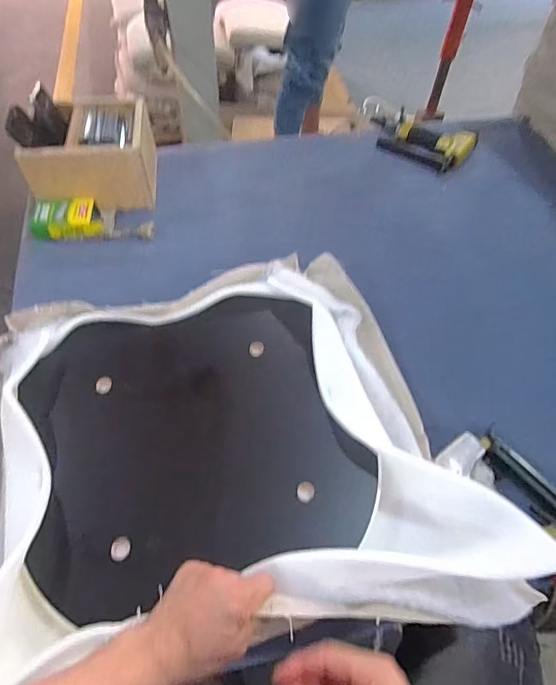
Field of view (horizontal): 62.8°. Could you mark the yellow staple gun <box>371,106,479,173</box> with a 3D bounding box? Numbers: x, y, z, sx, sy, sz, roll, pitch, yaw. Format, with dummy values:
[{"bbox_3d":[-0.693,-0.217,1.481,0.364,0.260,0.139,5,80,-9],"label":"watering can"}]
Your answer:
[{"bbox_3d":[0.328,-0.491,1.080,0.260,0.045,0.139,37,61,20],"label":"yellow staple gun"}]

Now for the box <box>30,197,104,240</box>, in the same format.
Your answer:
[{"bbox_3d":[-0.402,-0.236,0.865,0.125,0.036,0.072,-7,56,-8],"label":"box"}]

